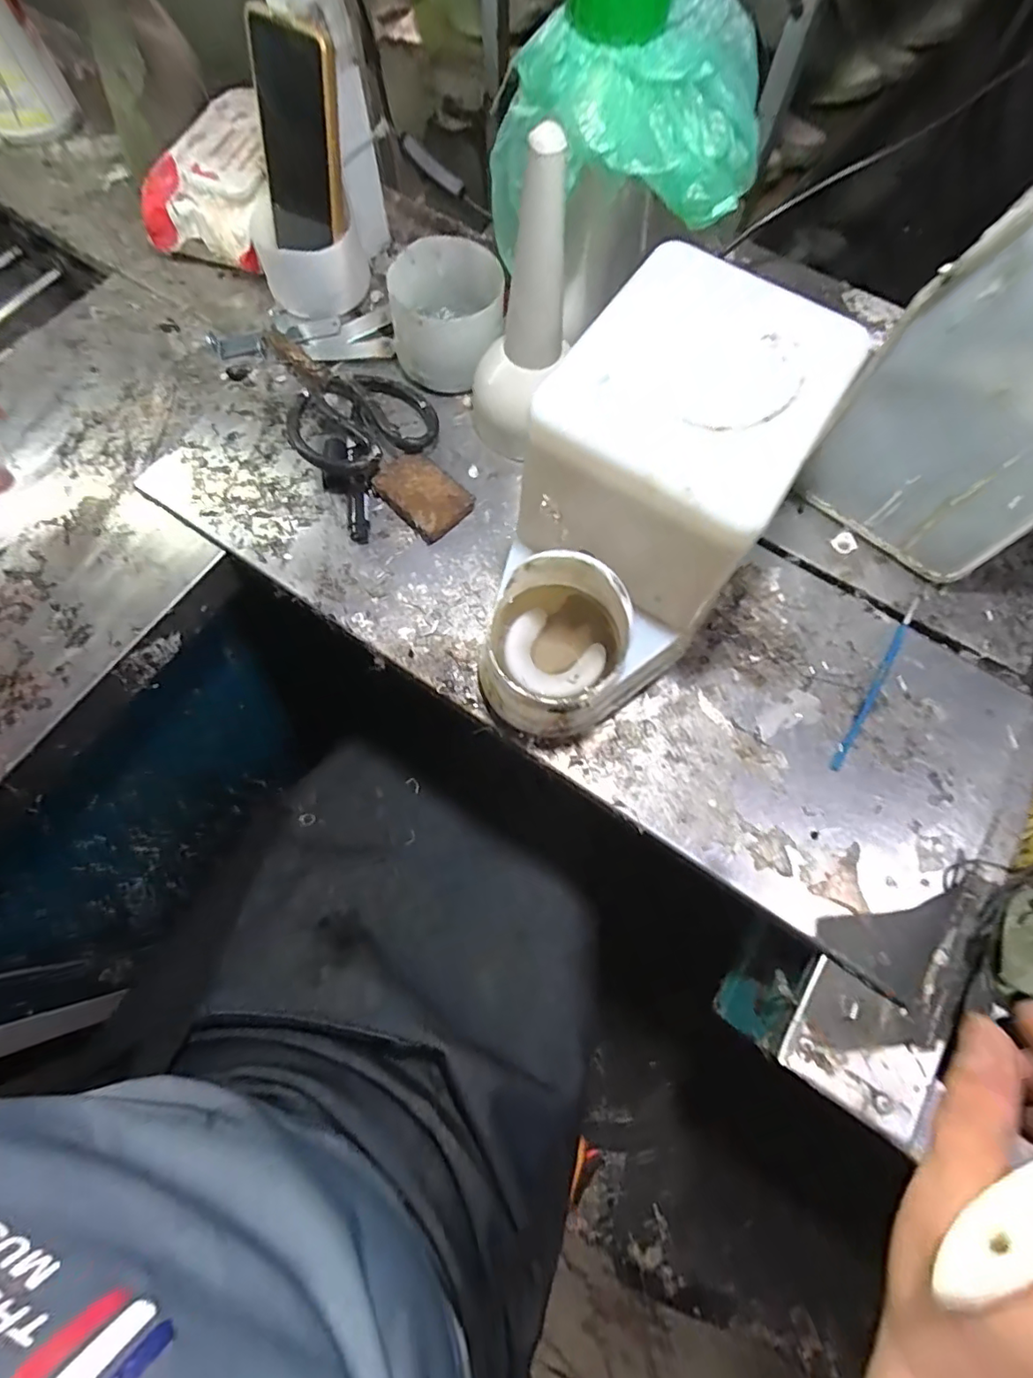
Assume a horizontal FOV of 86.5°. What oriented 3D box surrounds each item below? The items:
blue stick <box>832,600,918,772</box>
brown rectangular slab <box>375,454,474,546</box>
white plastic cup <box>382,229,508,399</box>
[{"bbox_3d":[0.257,-0.007,0.390,0.008,0.004,0.151,33,74,9],"label":"blue stick"},{"bbox_3d":[-0.071,-0.150,0.420,0.069,0.016,0.049,43,76,12],"label":"brown rectangular slab"},{"bbox_3d":[-0.055,-0.296,0.434,0.088,0.063,0.091,0,72,-1],"label":"white plastic cup"}]

